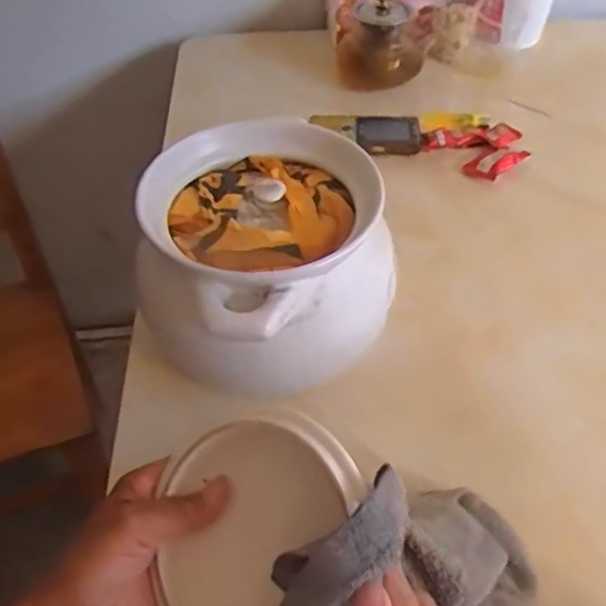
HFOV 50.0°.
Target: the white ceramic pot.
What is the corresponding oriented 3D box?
[{"bbox_3d":[-0.036,-0.029,0.523,0.178,0.136,0.185,0,48,0],"label":"white ceramic pot"}]

